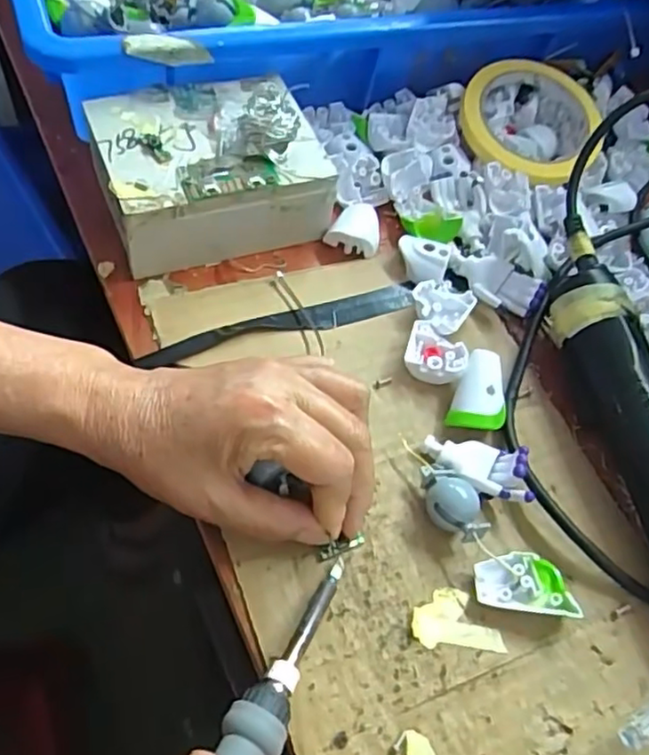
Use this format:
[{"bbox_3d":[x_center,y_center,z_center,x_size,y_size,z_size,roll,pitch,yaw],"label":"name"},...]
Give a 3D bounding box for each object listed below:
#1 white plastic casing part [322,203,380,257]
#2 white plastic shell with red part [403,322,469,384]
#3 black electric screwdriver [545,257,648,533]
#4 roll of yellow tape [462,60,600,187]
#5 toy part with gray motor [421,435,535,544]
[{"bbox_3d":[0.020,-0.091,0.400,0.032,0.015,0.028,26,57,6],"label":"white plastic casing part"},{"bbox_3d":[0.061,-0.013,0.358,0.032,0.015,0.030,5,57,-8],"label":"white plastic shell with red part"},{"bbox_3d":[0.155,0.032,0.323,0.029,0.040,0.194,-5,59,-14],"label":"black electric screwdriver"},{"bbox_3d":[0.145,-0.174,0.448,0.094,0.025,0.099,5,57,-8],"label":"roll of yellow tape"},{"bbox_3d":[0.072,0.052,0.316,0.049,0.025,0.050,5,57,-8],"label":"toy part with gray motor"}]

